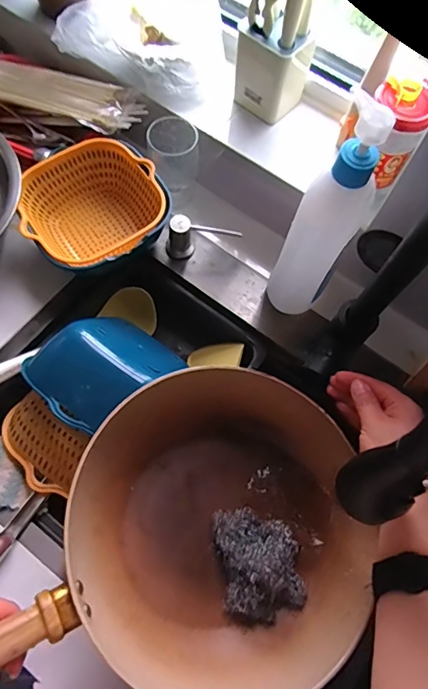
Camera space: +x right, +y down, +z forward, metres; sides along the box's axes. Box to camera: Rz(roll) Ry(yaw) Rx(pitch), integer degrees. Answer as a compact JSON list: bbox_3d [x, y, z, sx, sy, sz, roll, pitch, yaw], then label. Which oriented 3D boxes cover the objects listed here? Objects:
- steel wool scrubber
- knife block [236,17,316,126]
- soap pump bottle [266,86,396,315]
[{"bbox_3d":[0.046,0.211,0.448,0.080,0.054,0.100,-8,69,-6],"label":"steel wool scrubber"},{"bbox_3d":[0.074,-0.358,0.606,0.074,0.119,0.072,37,71,11],"label":"knife block"},{"bbox_3d":[0.119,-0.124,0.503,0.061,0.279,0.064,37,71,11],"label":"soap pump bottle"}]

